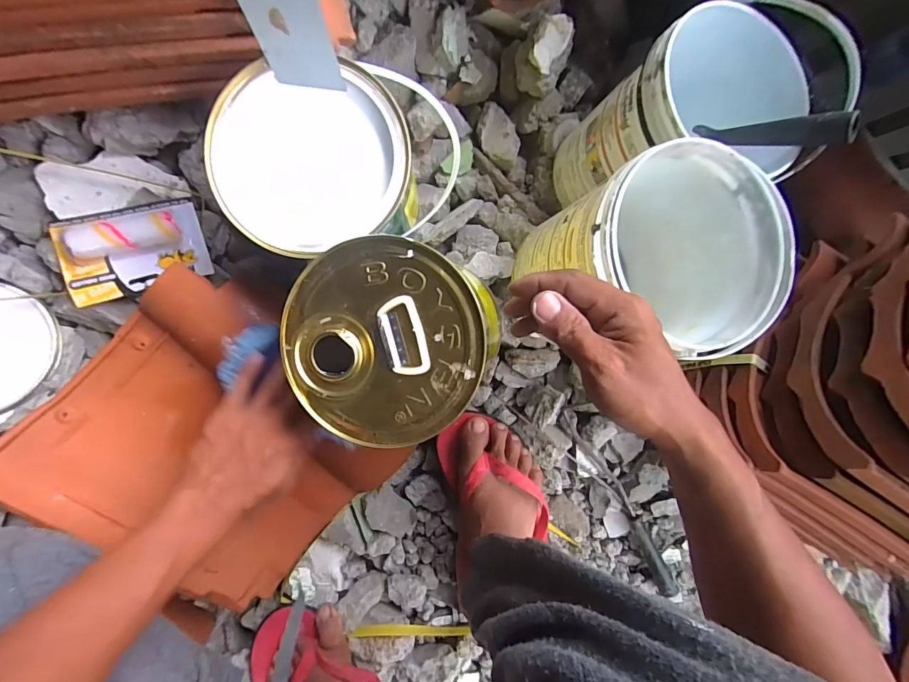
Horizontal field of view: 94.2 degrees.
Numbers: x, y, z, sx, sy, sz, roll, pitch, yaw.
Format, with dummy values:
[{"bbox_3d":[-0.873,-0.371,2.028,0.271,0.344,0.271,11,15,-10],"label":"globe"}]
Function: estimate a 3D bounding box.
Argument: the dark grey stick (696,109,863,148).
[{"bbox_3d":[0.312,-0.207,0.419,0.026,0.132,0.025,21,91,-46],"label":"dark grey stick"}]

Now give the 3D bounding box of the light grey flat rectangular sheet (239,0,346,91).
[{"bbox_3d":[-0.119,-0.224,0.311,0.053,0.083,0.005,0,70,2],"label":"light grey flat rectangular sheet"}]

